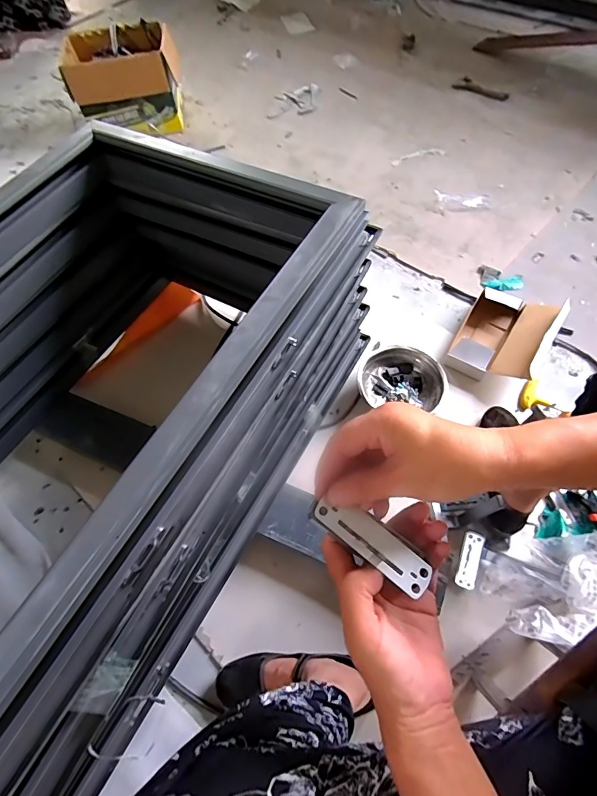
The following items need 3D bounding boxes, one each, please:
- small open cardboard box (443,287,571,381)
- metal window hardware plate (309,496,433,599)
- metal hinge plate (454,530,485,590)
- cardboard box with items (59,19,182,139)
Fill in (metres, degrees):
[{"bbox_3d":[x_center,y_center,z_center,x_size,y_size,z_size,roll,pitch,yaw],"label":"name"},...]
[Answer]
[{"bbox_3d":[0.471,-0.138,0.950,0.190,0.092,0.231,28,66,19],"label":"small open cardboard box"},{"bbox_3d":[0.052,0.105,0.305,0.094,0.011,0.029,32,68,5],"label":"metal window hardware plate"},{"bbox_3d":[0.293,0.277,0.708,0.034,0.010,0.094,12,89,9],"label":"metal hinge plate"},{"bbox_3d":[-0.597,-1.098,1.463,0.361,0.251,0.249,-13,59,-3],"label":"cardboard box with items"}]

